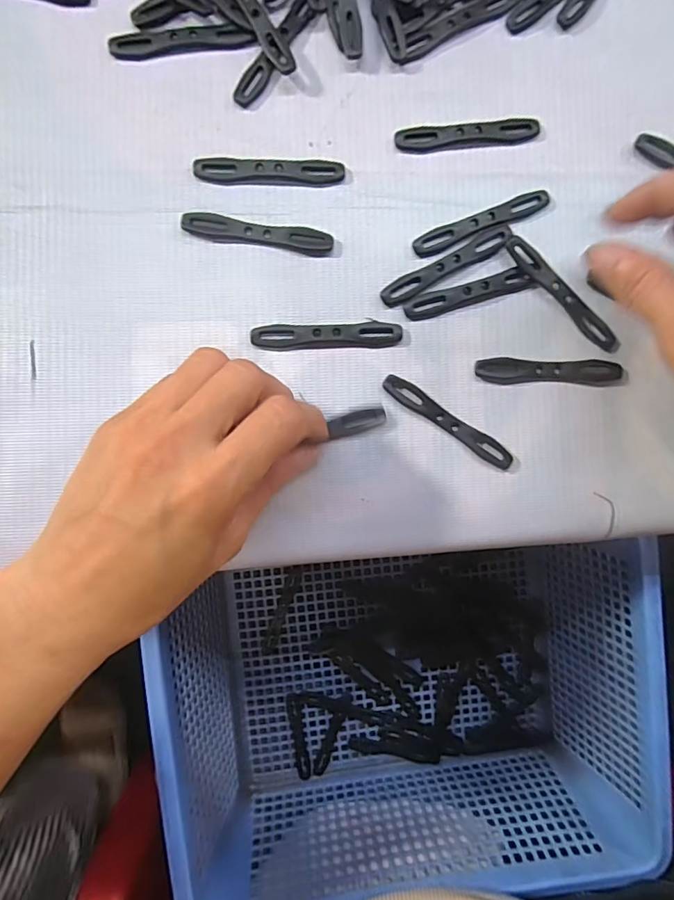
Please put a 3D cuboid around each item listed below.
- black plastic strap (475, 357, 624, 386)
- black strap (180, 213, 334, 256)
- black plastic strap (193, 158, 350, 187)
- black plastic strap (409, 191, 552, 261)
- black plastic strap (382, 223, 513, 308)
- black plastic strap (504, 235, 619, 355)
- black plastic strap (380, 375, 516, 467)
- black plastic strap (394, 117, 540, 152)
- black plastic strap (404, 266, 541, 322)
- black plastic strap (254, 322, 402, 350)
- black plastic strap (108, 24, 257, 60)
[{"bbox_3d":[0.100,-0.037,0.232,0.068,0.004,0.012,1,89,-3],"label":"black plastic strap"},{"bbox_3d":[-0.036,-0.099,0.227,0.068,0.004,0.011,8,89,-3],"label":"black strap"},{"bbox_3d":[-0.031,-0.129,0.228,0.068,0.004,0.011,-1,89,-3],"label":"black plastic strap"},{"bbox_3d":[0.068,-0.107,0.232,0.069,0.004,0.010,-24,90,-3],"label":"black plastic strap"},{"bbox_3d":[0.051,-0.086,0.230,0.068,0.004,0.011,-29,91,-3],"label":"black plastic strap"},{"bbox_3d":[0.106,-0.073,0.232,0.071,0.006,0.010,44,87,-1],"label":"black plastic strap"},{"bbox_3d":[0.052,-0.013,0.229,0.069,0.004,0.010,34,88,-2],"label":"black plastic strap"},{"bbox_3d":[0.062,-0.148,0.233,0.068,0.005,0.010,-7,90,-3],"label":"black plastic strap"},{"bbox_3d":[0.062,-0.073,0.230,0.062,0.004,0.011,-17,90,-3],"label":"black plastic strap"},{"bbox_3d":[-0.005,-0.053,0.227,0.068,0.005,0.011,-2,89,-3],"label":"black plastic strap"},{"bbox_3d":[-0.070,-0.188,0.226,0.066,0.004,0.012,-7,90,-3],"label":"black plastic strap"}]

